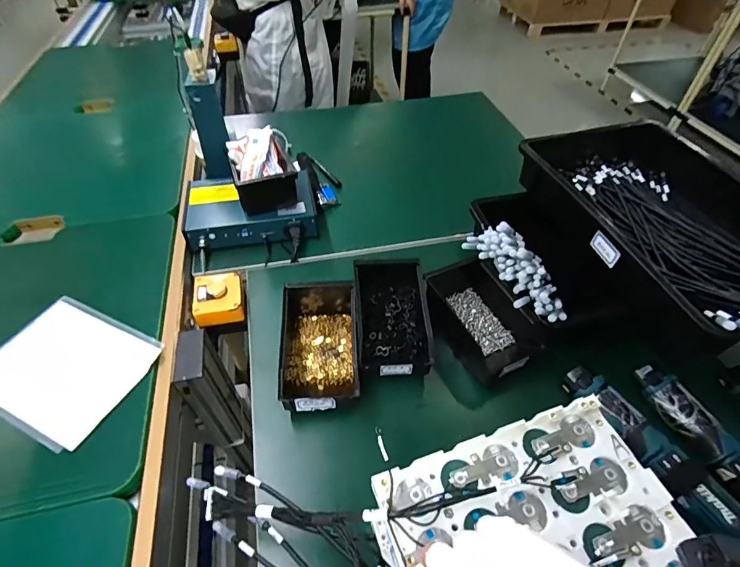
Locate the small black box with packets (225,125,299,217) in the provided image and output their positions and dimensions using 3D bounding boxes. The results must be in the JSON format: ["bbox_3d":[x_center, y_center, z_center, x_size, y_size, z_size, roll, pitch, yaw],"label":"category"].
[{"bbox_3d":[-0.198,-0.209,0.753,0.105,0.075,0.152,-14,50,-12],"label":"small black box with packets"}]

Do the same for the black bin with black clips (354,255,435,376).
[{"bbox_3d":[0.032,0.046,0.607,0.101,0.064,0.184,-3,48,-3],"label":"black bin with black clips"}]

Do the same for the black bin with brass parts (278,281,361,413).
[{"bbox_3d":[-0.070,0.080,0.582,0.104,0.073,0.195,-3,48,-2],"label":"black bin with brass parts"}]

